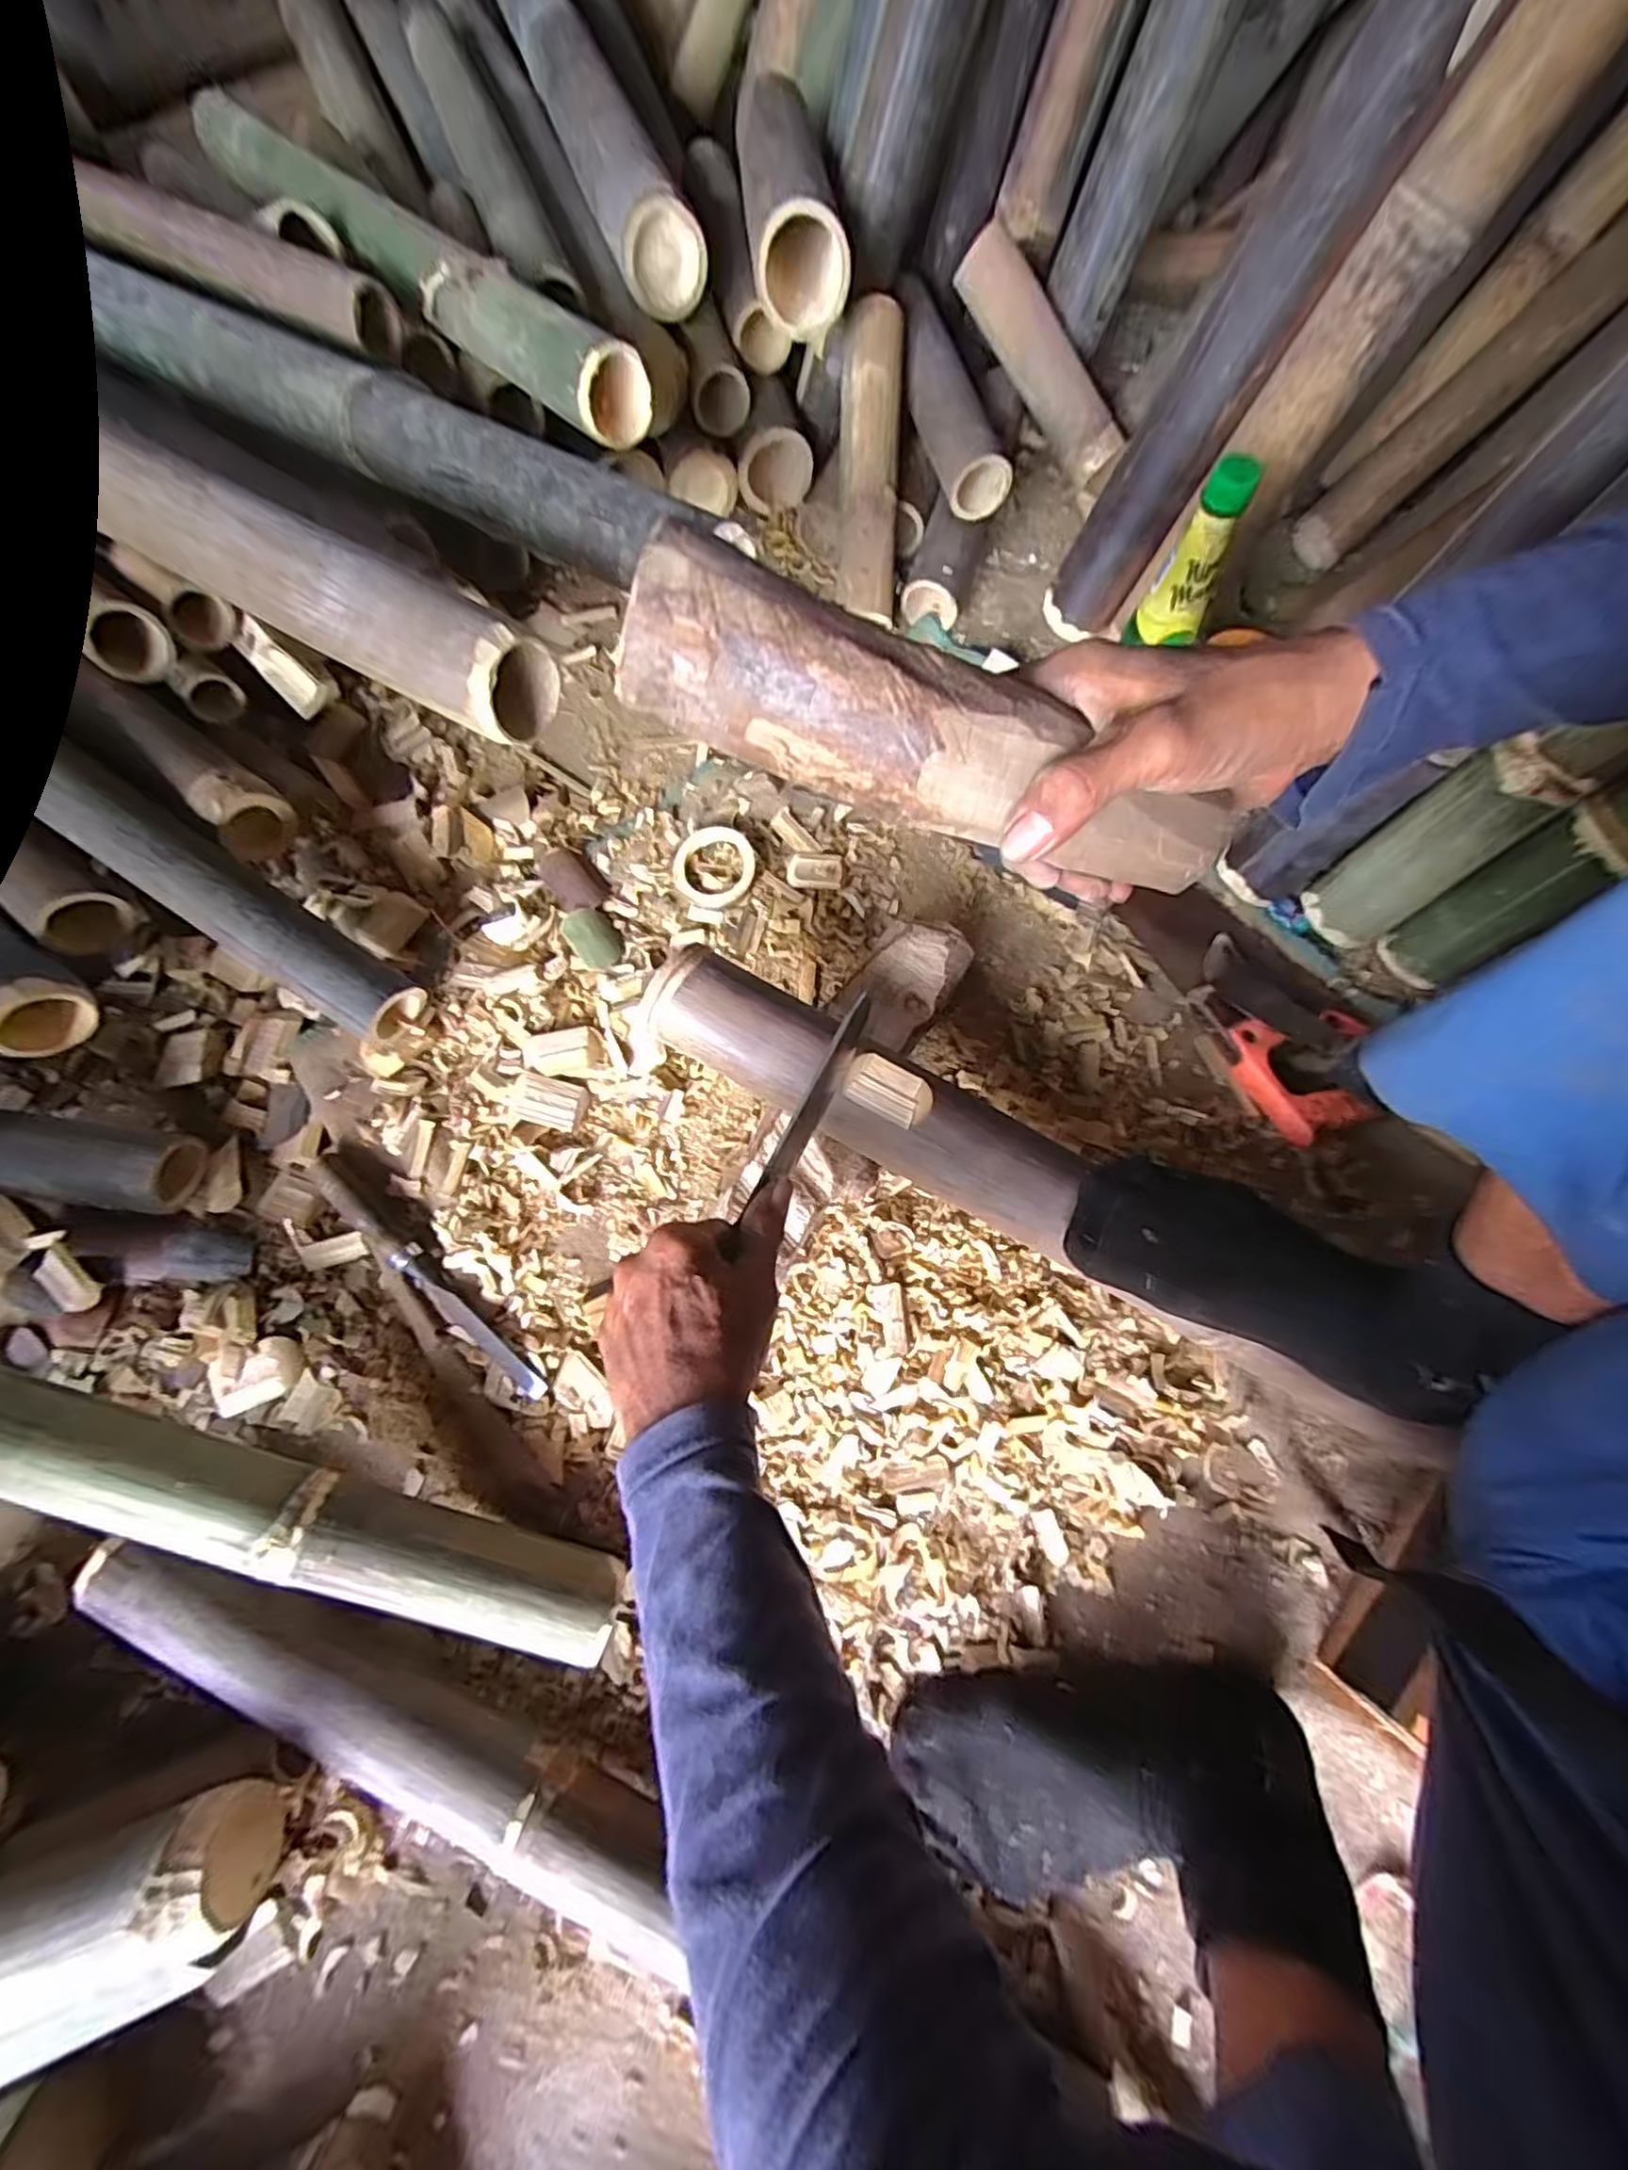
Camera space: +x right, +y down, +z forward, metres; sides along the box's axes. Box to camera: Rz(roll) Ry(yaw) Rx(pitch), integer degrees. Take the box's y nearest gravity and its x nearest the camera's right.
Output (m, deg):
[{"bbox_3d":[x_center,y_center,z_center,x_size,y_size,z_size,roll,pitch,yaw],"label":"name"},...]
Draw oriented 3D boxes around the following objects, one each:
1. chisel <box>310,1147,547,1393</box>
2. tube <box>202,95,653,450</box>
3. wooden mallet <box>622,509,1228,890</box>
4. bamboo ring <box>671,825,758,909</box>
[{"bbox_3d":[-0.288,0.143,0.521,0.241,0.025,0.024,42,79,10],"label":"chisel"},{"bbox_3d":[-0.336,-0.681,0.579,0.531,0.062,0.051,43,79,10],"label":"tube"},{"bbox_3d":[0.045,-0.134,0.279,0.255,0.046,0.044,18,75,-10],"label":"wooden mallet"},{"bbox_3d":[-0.087,-0.190,0.614,0.071,0.013,0.071,0,75,0],"label":"bamboo ring"}]

